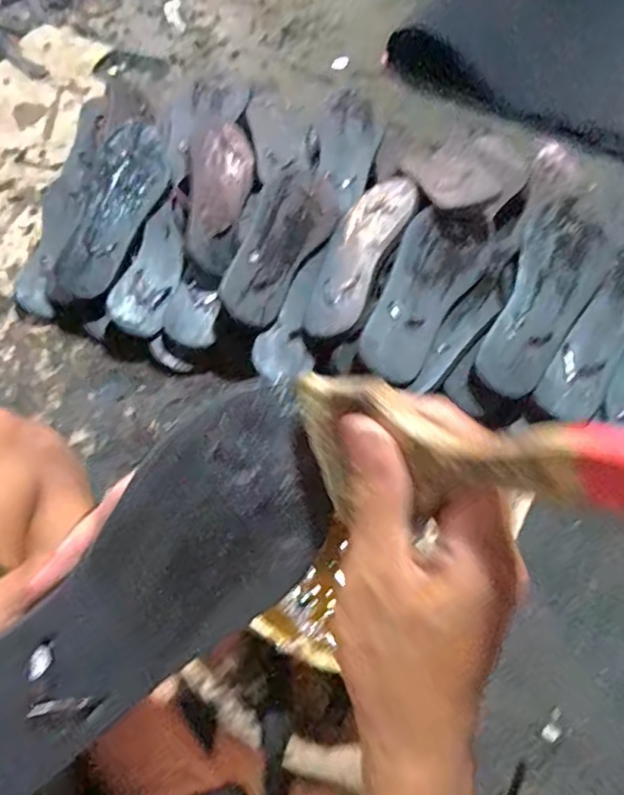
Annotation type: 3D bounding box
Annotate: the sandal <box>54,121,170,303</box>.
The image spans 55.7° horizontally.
[{"bbox_3d":[-0.247,-0.232,0.728,0.092,0.023,0.225,19,81,10],"label":"sandal"}]

